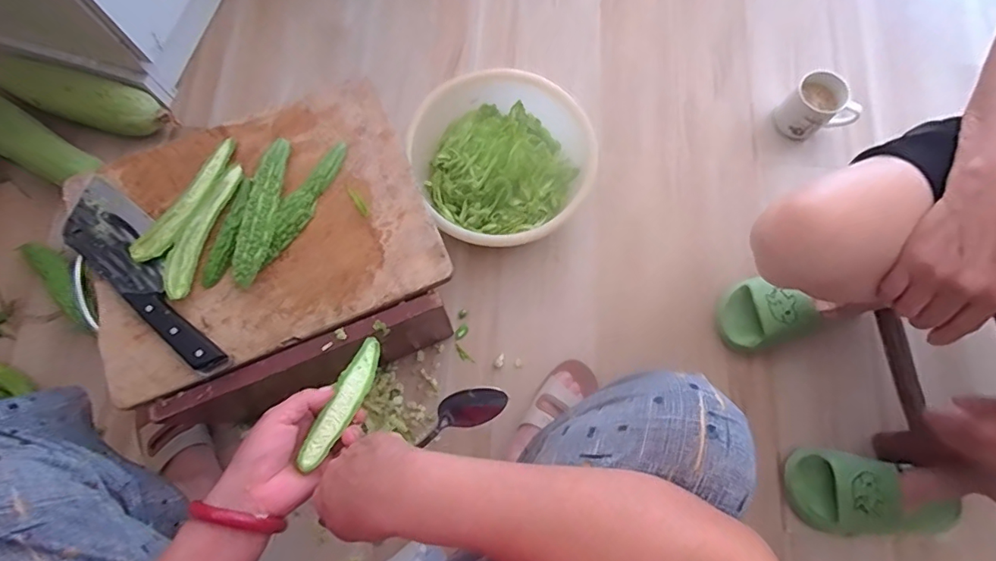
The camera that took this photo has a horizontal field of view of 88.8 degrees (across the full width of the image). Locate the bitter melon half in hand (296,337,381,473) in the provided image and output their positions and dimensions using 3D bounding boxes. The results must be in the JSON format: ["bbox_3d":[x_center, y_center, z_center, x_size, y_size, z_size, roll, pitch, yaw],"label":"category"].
[{"bbox_3d":[-0.138,0.108,0.463,0.025,0.015,0.132,17,48,5],"label":"bitter melon half in hand"}]

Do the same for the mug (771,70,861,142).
[{"bbox_3d":[0.550,-0.291,0.878,0.089,0.091,0.108,-42,79,-9],"label":"mug"}]

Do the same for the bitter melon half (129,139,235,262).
[{"bbox_3d":[-0.365,-0.096,0.602,0.029,0.025,0.173,27,76,6],"label":"bitter melon half"}]

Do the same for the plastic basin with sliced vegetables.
[{"bbox_3d":[0.011,-0.191,0.839,0.255,0.112,0.280,0,75,-1],"label":"plastic basin with sliced vegetables"}]

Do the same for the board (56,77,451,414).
[{"bbox_3d":[-0.288,-0.058,0.609,0.391,0.024,0.285,-23,77,-5],"label":"board"}]

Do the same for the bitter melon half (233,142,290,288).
[{"bbox_3d":[-0.276,-0.083,0.593,0.033,0.022,0.178,5,75,0],"label":"bitter melon half"}]

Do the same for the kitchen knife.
[{"bbox_3d":[-0.400,-0.008,0.583,0.274,0.018,0.078,41,78,9],"label":"kitchen knife"}]

